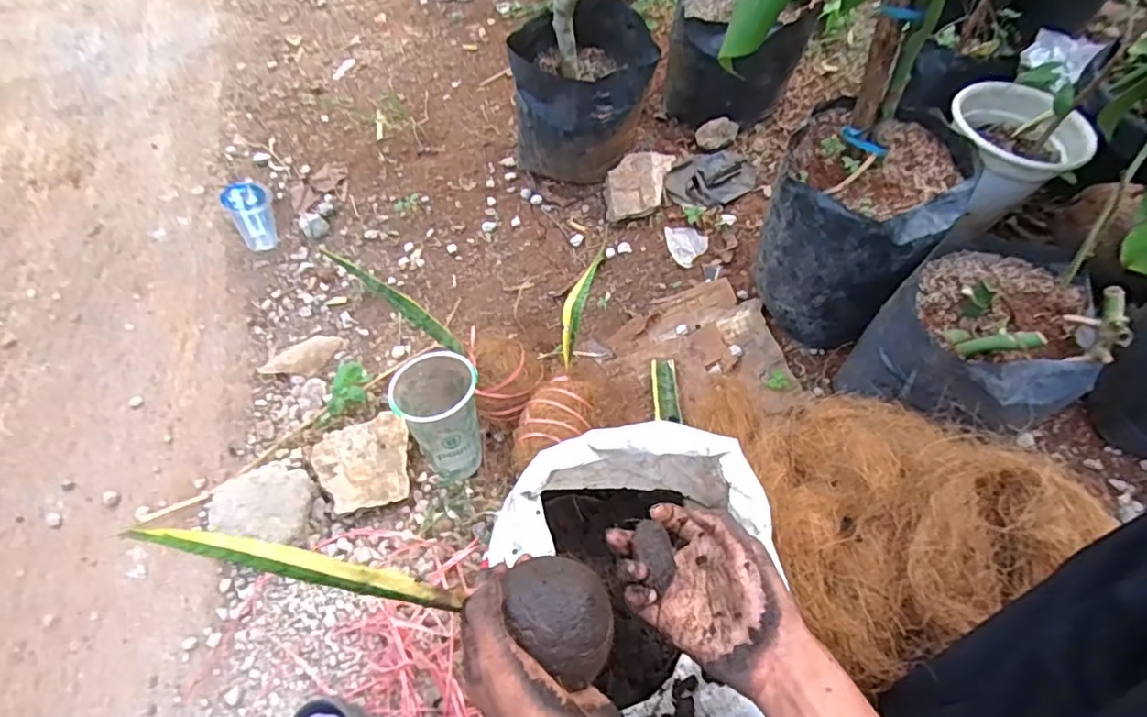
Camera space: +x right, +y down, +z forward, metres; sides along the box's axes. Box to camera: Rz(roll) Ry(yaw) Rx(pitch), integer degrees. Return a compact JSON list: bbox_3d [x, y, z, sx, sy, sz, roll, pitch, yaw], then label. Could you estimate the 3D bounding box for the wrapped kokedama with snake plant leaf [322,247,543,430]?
[{"bbox_3d":[-0.152,-0.029,0.687,0.077,0.269,0.090,-8,47,53],"label":"wrapped kokedama with snake plant leaf"}]

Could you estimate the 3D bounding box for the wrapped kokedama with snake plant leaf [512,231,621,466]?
[{"bbox_3d":[0.014,0.004,0.742,0.103,0.078,0.303,19,64,13],"label":"wrapped kokedama with snake plant leaf"}]

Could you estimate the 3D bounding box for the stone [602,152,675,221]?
[{"bbox_3d":[0.094,-0.255,0.903,0.091,0.037,0.122,13,62,8],"label":"stone"}]

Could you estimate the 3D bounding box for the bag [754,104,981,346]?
[{"bbox_3d":[0.319,-0.151,0.707,0.177,0.211,0.183,31,66,17],"label":"bag"}]

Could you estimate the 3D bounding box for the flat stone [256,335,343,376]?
[{"bbox_3d":[-0.371,-0.004,0.821,0.106,0.018,0.048,-13,61,-4],"label":"flat stone"}]

